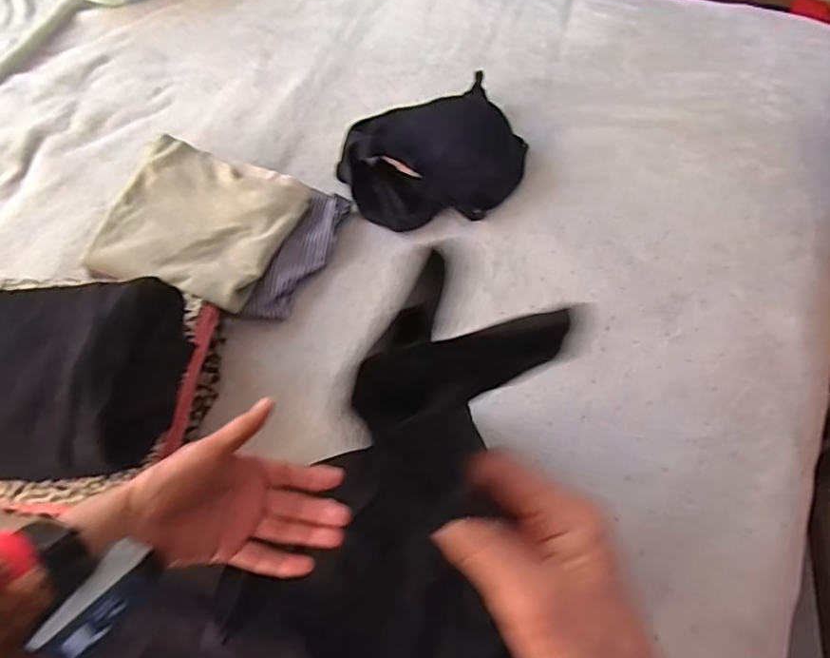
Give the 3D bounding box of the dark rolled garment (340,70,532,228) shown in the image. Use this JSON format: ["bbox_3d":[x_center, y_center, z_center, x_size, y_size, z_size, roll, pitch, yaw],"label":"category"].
[{"bbox_3d":[0.020,-0.211,0.675,0.220,0.061,0.182,-15,62,-8],"label":"dark rolled garment"}]

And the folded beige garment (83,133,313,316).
[{"bbox_3d":[-0.228,-0.113,0.609,0.180,0.031,0.166,17,63,9],"label":"folded beige garment"}]

